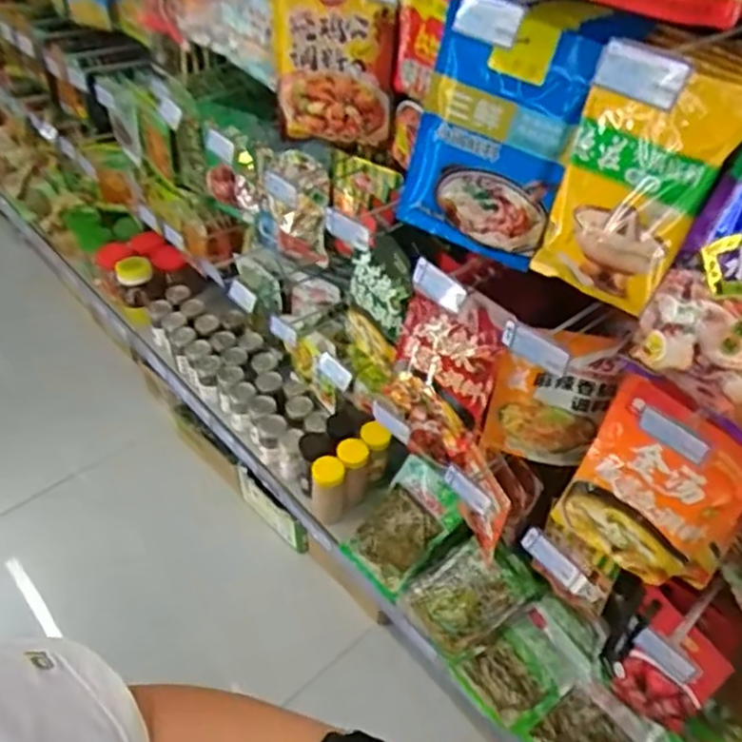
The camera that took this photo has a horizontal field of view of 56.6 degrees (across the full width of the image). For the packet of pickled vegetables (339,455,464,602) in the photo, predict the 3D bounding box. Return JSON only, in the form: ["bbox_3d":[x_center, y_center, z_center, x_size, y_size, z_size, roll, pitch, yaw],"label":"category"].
[{"bbox_3d":[0.071,0.331,1.464,0.167,0.026,0.258,38,87,34],"label":"packet of pickled vegetables"}]

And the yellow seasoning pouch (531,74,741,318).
[{"bbox_3d":[0.283,-0.190,0.751,0.046,0.252,0.163,-13,46,-33],"label":"yellow seasoning pouch"}]

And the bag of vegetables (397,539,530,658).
[{"bbox_3d":[0.176,0.440,1.354,0.218,0.043,0.159,-42,55,5],"label":"bag of vegetables"}]

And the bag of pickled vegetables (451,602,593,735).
[{"bbox_3d":[0.284,0.563,1.302,0.207,0.042,0.161,-42,58,1],"label":"bag of pickled vegetables"}]

